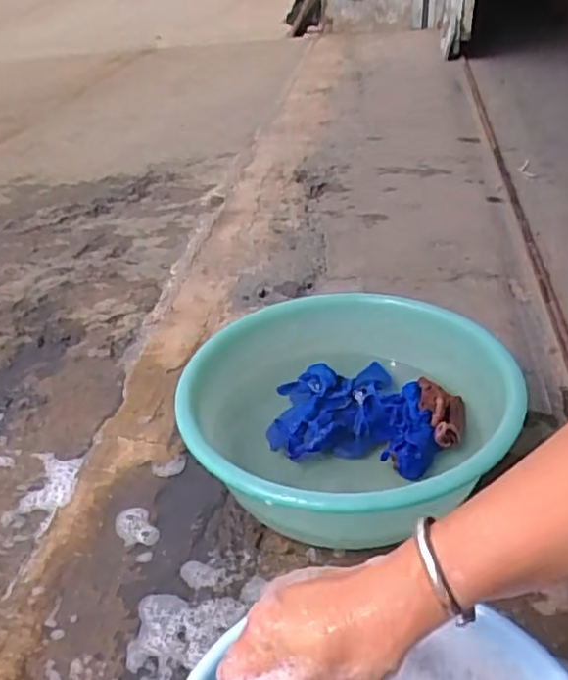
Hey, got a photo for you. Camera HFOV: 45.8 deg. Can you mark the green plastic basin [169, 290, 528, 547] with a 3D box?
[{"bbox_3d":[0.066,0.090,0.739,0.326,0.136,0.326,-5,32,3],"label":"green plastic basin"}]

